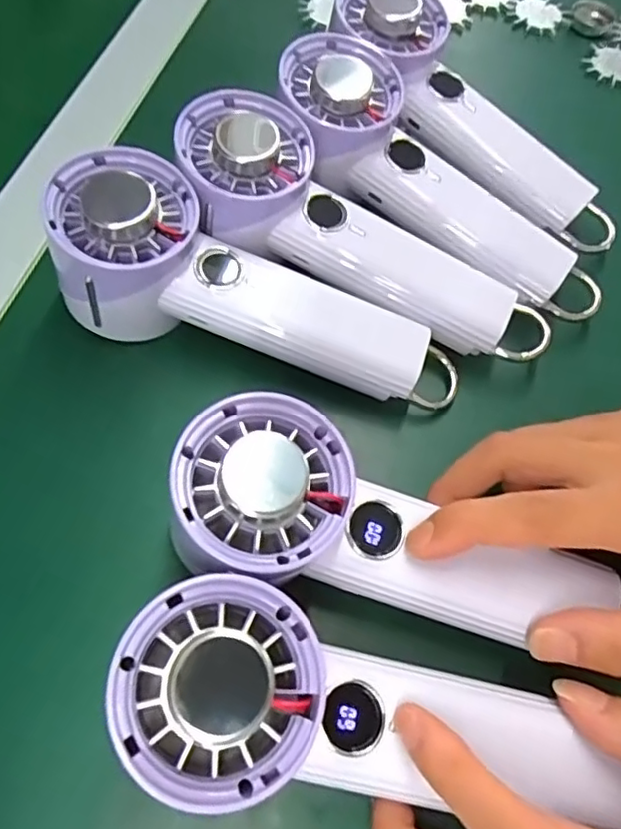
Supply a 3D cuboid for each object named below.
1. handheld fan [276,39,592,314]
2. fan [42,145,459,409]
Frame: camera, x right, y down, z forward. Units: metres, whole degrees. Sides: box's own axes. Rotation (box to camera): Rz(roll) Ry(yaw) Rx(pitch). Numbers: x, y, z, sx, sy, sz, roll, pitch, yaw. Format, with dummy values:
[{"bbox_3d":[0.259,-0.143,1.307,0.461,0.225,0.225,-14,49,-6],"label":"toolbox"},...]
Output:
[{"bbox_3d":[0.064,-0.113,0.311,0.197,0.033,0.069,38,66,-3],"label":"handheld fan"},{"bbox_3d":[-0.025,-0.051,0.282,0.188,0.057,0.062,22,64,-9],"label":"fan"}]

